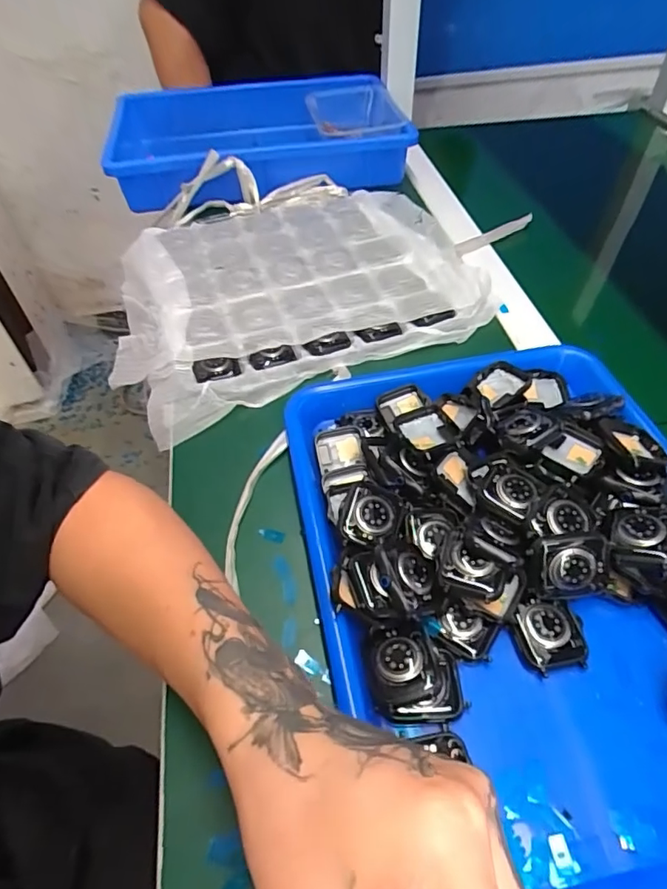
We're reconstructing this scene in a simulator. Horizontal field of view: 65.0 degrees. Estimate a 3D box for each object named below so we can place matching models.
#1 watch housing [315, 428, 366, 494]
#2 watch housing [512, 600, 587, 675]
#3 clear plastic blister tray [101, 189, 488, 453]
[{"bbox_3d":[0.005,0.013,0.370,0.034,0.016,0.051,-3,49,0],"label":"watch housing"},{"bbox_3d":[0.121,0.106,0.294,0.039,0.010,0.036,-9,49,-5],"label":"watch housing"},{"bbox_3d":[-0.053,-0.168,0.539,0.353,0.034,0.315,-21,51,-14],"label":"clear plastic blister tray"}]

